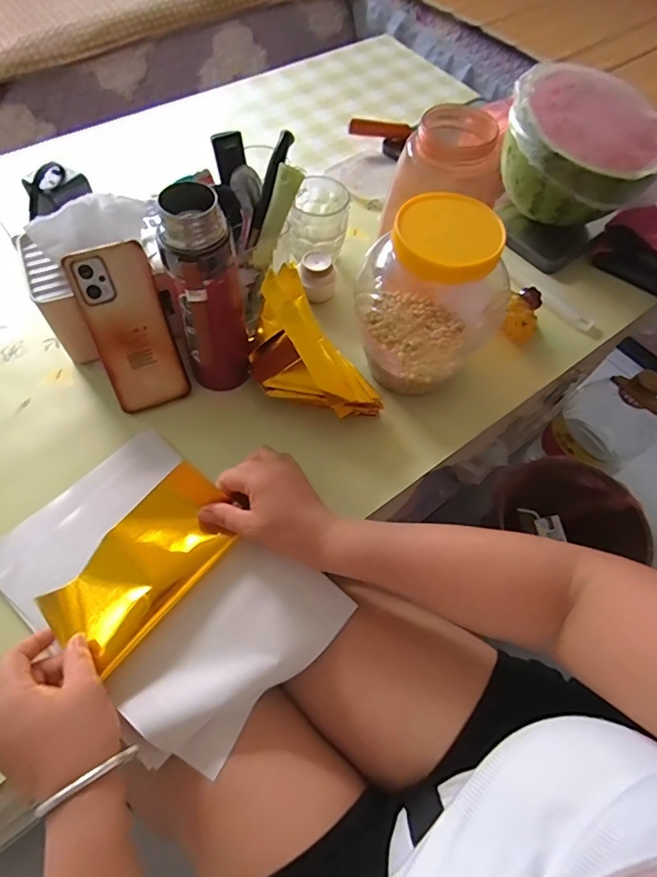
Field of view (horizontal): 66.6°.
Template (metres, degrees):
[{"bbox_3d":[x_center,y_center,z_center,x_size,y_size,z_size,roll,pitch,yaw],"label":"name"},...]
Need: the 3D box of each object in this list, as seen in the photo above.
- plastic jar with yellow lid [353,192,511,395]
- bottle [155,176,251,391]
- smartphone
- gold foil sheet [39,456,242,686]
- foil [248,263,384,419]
[{"bbox_3d":[0.100,-0.141,0.510,0.115,0.191,0.124,2,61,-3],"label":"plastic jar with yellow lid"},{"bbox_3d":[-0.110,-0.123,0.471,0.064,0.206,0.060,-11,62,-10],"label":"bottle"},{"bbox_3d":[-0.201,-0.110,0.510,0.077,0.161,0.009,-21,27,-15],"label":"smartphone"},{"bbox_3d":[-0.159,0.103,0.435,0.091,0.028,0.165,36,64,15],"label":"gold foil sheet"},{"bbox_3d":[-0.034,-0.092,0.547,0.097,0.068,0.189,-29,66,-19],"label":"foil"}]

